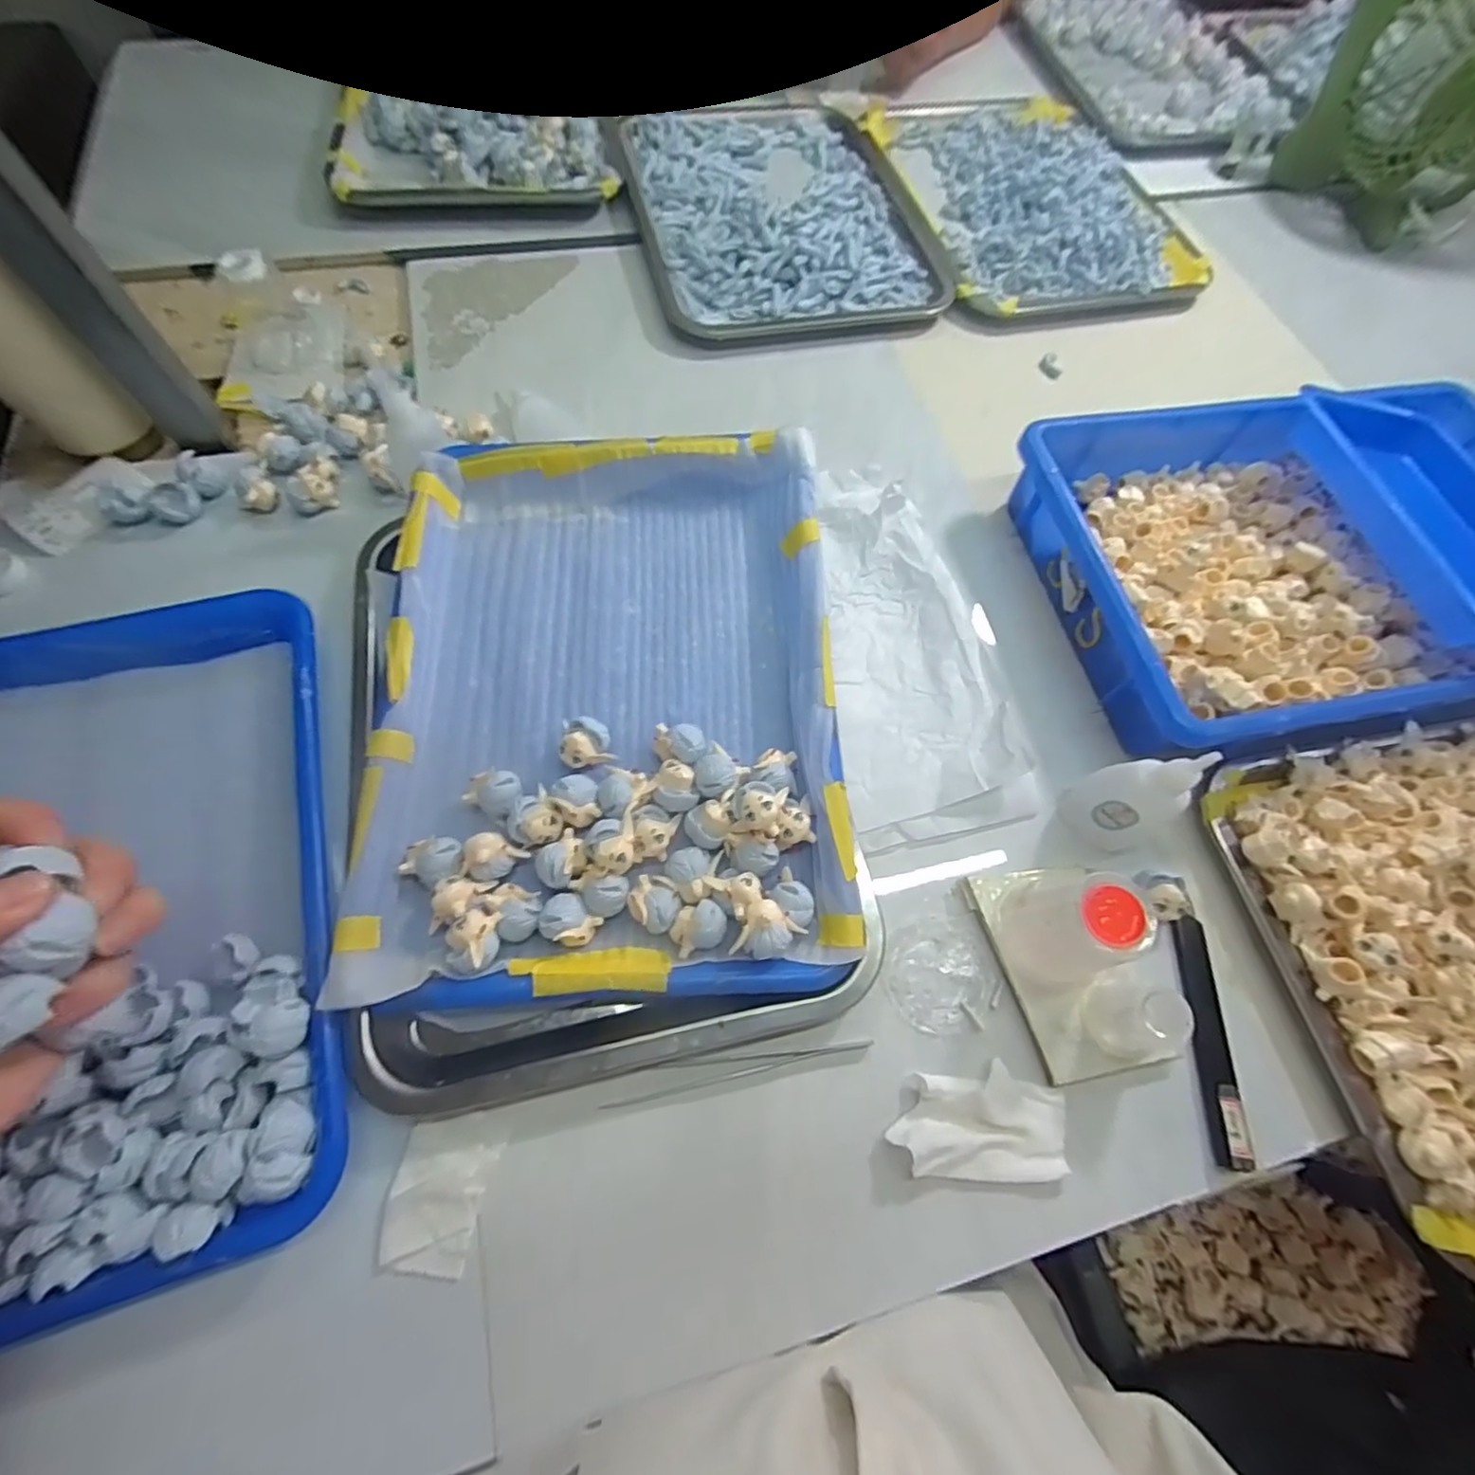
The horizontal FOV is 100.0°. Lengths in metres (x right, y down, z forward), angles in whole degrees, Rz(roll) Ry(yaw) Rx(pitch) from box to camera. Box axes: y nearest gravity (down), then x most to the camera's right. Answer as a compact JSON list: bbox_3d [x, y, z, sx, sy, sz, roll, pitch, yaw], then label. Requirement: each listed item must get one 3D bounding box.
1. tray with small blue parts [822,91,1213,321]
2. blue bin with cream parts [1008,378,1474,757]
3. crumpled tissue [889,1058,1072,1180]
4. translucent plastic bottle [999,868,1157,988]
[{"bbox_3d":[0.288,-0.570,0.635,0.259,0.030,0.376,-13,68,-9],"label":"tray with small blue parts"},{"bbox_3d":[0.394,-0.128,0.424,0.363,0.063,0.246,-9,68,-7],"label":"blue bin with cream parts"},{"bbox_3d":[0.117,0.186,0.297,0.085,0.014,0.046,4,67,-2],"label":"crumpled tissue"},{"bbox_3d":[0.166,0.095,0.308,0.043,0.073,0.048,-9,67,-6],"label":"translucent plastic bottle"}]

